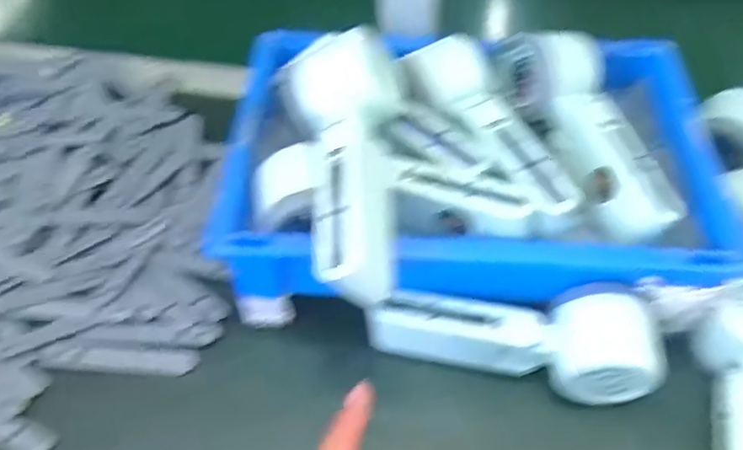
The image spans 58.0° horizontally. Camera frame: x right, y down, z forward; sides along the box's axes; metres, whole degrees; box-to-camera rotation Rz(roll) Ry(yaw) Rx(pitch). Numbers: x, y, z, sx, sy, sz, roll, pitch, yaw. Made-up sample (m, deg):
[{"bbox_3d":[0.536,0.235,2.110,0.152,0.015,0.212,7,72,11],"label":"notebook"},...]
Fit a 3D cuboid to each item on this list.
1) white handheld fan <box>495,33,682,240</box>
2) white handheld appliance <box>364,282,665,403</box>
[{"bbox_3d":[0.145,-0.063,0.439,0.060,0.050,0.166,-20,66,-15],"label":"white handheld fan"},{"bbox_3d":[0.083,0.072,0.404,0.165,0.046,0.062,0,49,1],"label":"white handheld appliance"}]

